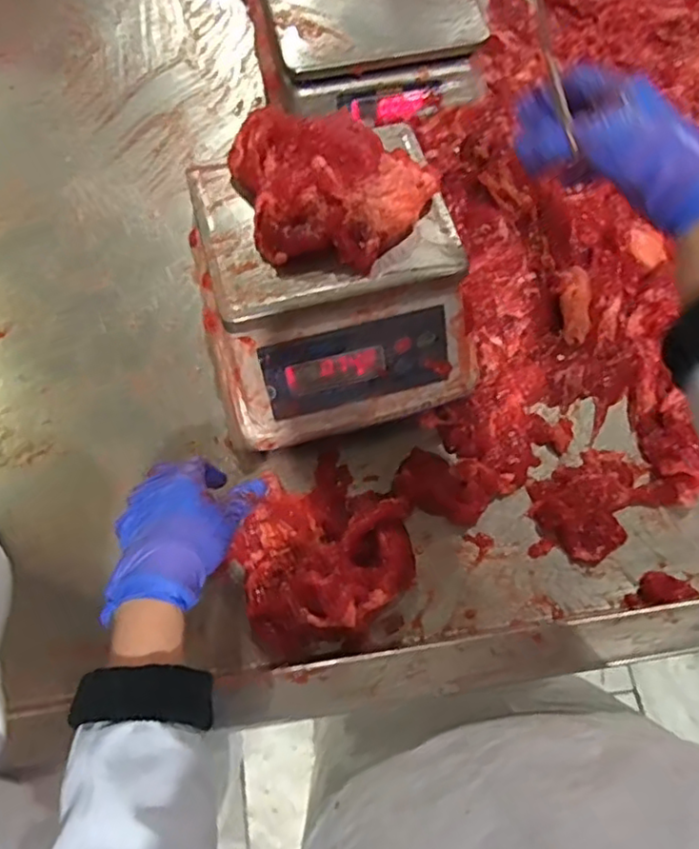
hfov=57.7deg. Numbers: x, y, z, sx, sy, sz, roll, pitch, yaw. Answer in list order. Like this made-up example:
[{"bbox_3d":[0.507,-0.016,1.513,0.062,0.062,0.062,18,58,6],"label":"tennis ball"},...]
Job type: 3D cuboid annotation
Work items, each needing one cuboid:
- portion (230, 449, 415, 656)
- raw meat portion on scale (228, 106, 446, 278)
[{"bbox_3d":[-0.024,0.103,0.552,0.149,0.056,0.155,0,71,0],"label":"portion"},{"bbox_3d":[-0.027,-0.189,0.510,0.166,0.043,0.119,20,72,7],"label":"raw meat portion on scale"}]

